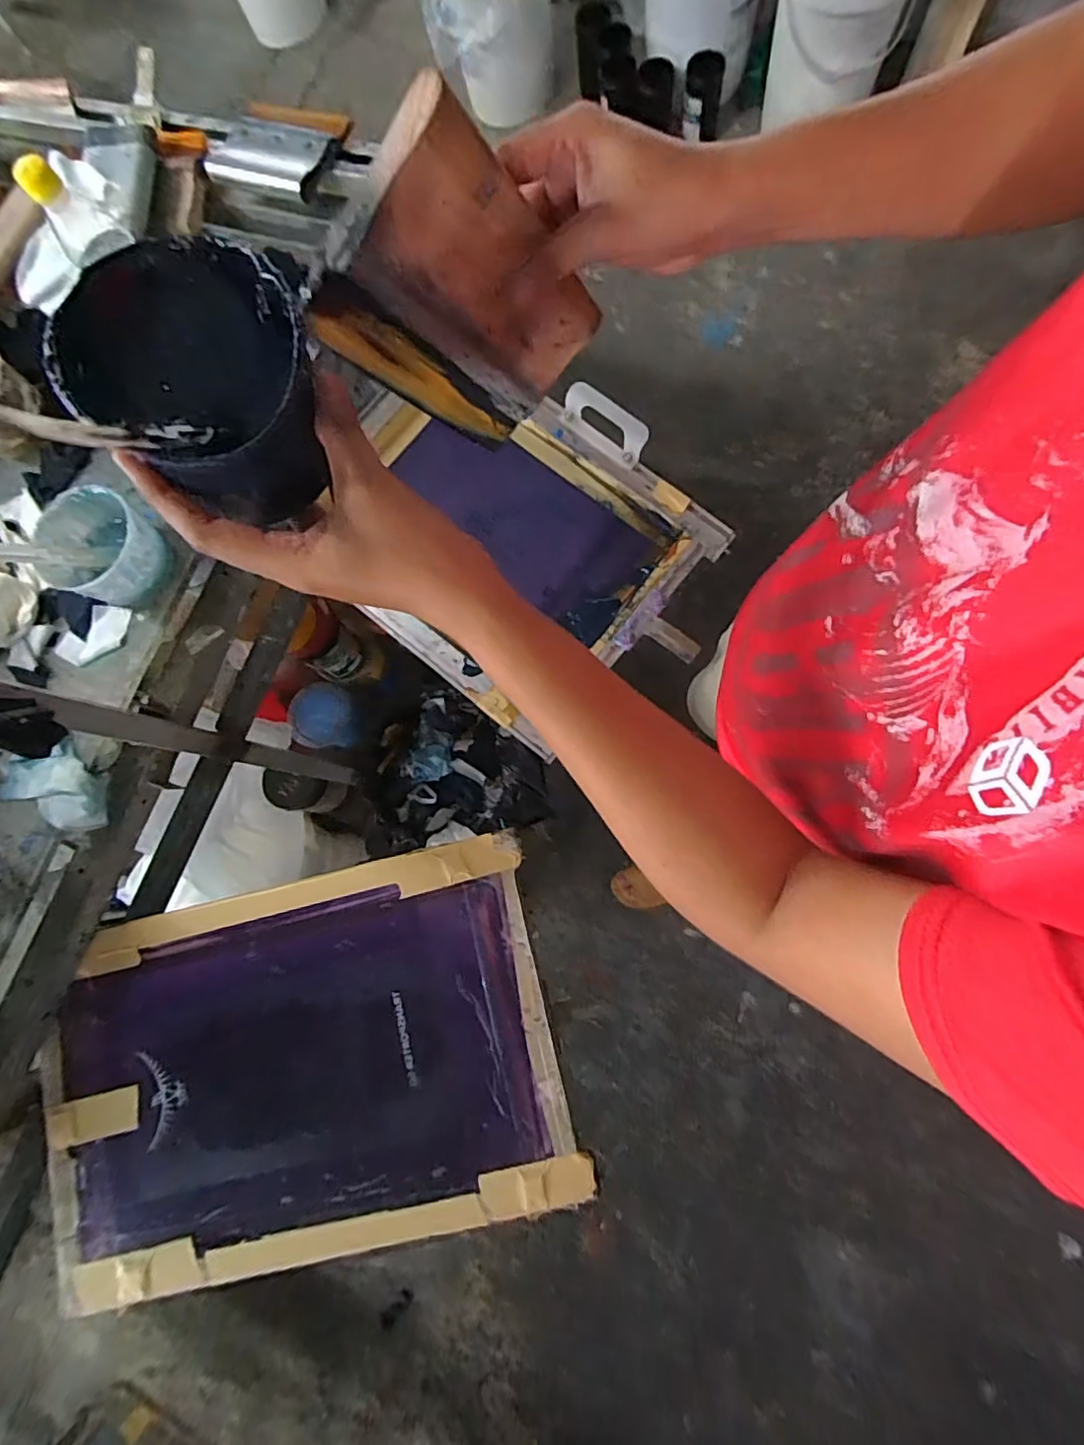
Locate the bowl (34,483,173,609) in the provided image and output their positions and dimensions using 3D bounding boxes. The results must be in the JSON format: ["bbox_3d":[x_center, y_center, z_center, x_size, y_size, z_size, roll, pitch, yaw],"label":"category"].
[{"bbox_3d":[-0.480,-0.188,0.634,0.125,0.057,0.114,-2,79,8],"label":"bowl"}]

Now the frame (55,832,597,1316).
[{"bbox_3d":[-0.267,0.370,0.643,0.545,0.029,0.386,-12,79,-1],"label":"frame"}]

